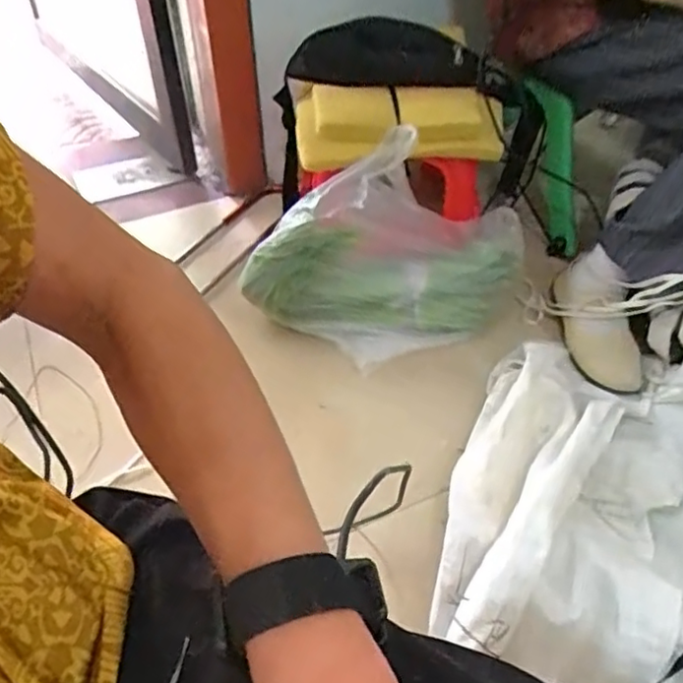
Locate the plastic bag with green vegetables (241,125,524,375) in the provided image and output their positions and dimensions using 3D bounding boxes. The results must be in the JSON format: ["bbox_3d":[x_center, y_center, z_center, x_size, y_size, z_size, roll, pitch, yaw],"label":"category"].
[{"bbox_3d":[0.064,-0.121,0.930,0.384,0.223,0.229,10,46,10],"label":"plastic bag with green vegetables"}]

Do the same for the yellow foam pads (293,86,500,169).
[{"bbox_3d":[0.080,-0.320,0.941,0.314,0.095,0.115,7,46,7],"label":"yellow foam pads"}]

